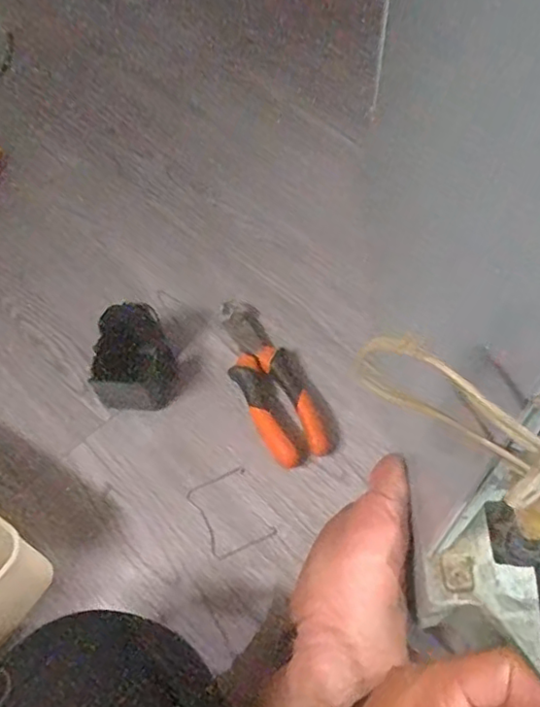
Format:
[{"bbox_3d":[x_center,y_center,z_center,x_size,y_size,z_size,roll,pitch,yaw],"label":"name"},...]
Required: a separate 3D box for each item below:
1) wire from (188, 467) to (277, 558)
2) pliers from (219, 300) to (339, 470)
[{"bbox_3d":[-0.033,0.133,0.524,0.054,0.004,0.067,-24,59,-12],"label":"wire"},{"bbox_3d":[0.001,0.021,0.583,0.066,0.017,0.176,-22,60,-11],"label":"pliers"}]

